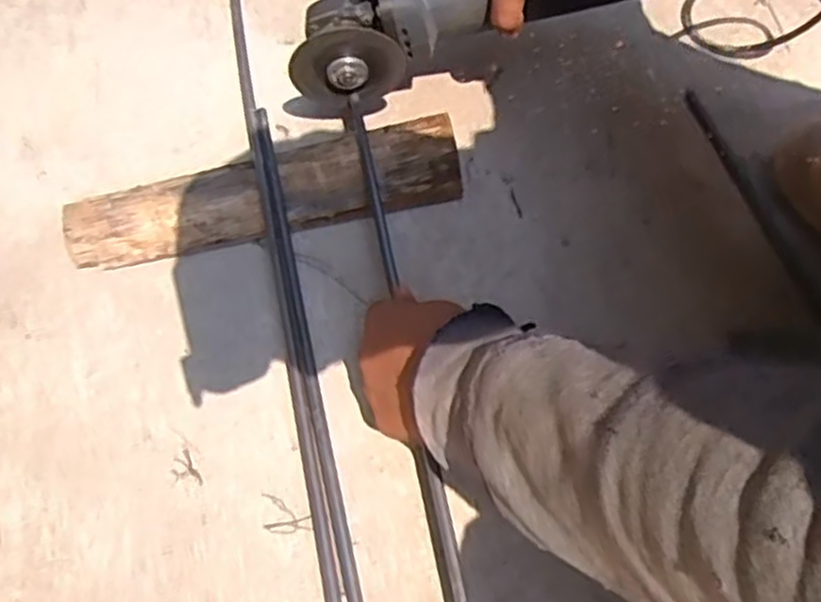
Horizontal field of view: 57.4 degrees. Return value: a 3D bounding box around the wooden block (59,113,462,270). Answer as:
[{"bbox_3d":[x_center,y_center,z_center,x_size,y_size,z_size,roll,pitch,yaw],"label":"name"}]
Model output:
[{"bbox_3d":[-0.108,-0.079,0.565,0.290,0.043,0.052,-12,62,-7],"label":"wooden block"}]

